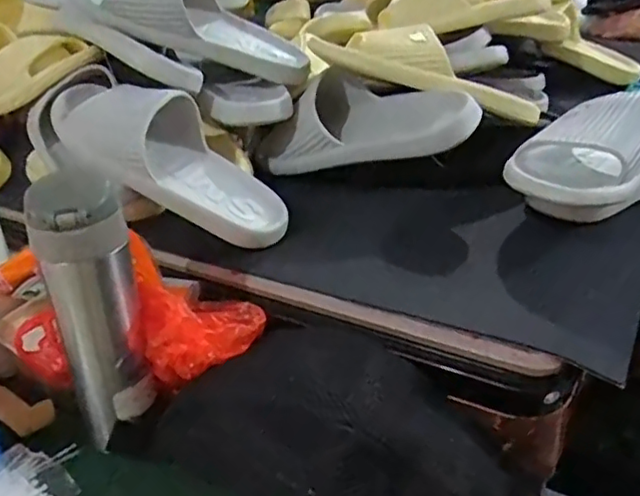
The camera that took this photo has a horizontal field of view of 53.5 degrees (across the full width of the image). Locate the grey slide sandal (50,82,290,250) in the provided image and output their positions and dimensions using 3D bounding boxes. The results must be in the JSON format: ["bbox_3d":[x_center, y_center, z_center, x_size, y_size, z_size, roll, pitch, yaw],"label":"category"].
[{"bbox_3d":[-0.141,-0.092,0.608,0.258,0.065,0.102,35,44,4],"label":"grey slide sandal"}]

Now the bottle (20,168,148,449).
[{"bbox_3d":[-0.168,0.044,0.483,0.065,0.194,0.054,-14,32,-18],"label":"bottle"}]

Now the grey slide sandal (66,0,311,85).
[{"bbox_3d":[-0.131,-0.252,0.687,0.266,0.078,0.083,17,32,-15],"label":"grey slide sandal"}]

